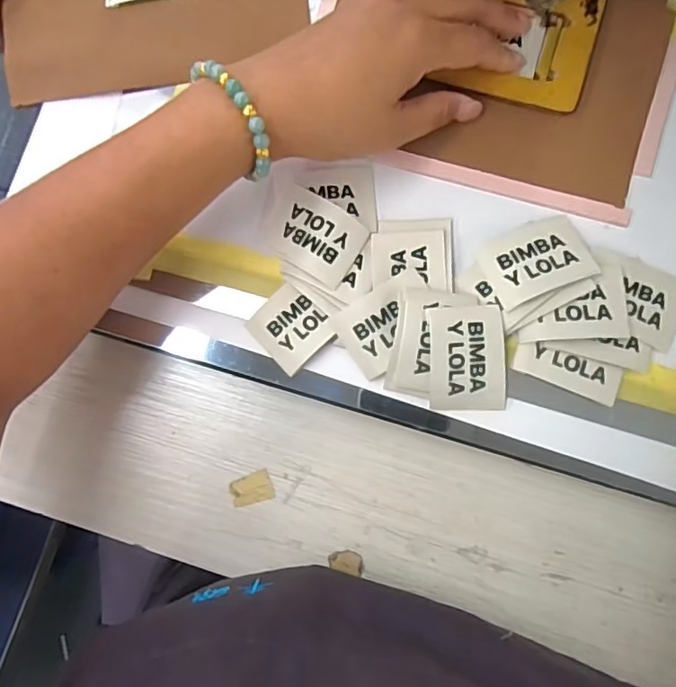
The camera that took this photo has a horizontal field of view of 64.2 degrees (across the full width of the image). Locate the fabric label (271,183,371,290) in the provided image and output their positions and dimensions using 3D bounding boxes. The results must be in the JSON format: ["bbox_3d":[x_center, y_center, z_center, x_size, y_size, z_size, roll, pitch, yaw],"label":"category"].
[{"bbox_3d":[-0.013,-0.061,0.305,0.054,0.008,0.041,32,86,12],"label":"fabric label"}]

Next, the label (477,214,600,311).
[{"bbox_3d":[0.109,-0.047,0.295,0.056,0.006,0.041,-22,66,-2],"label":"label"}]

